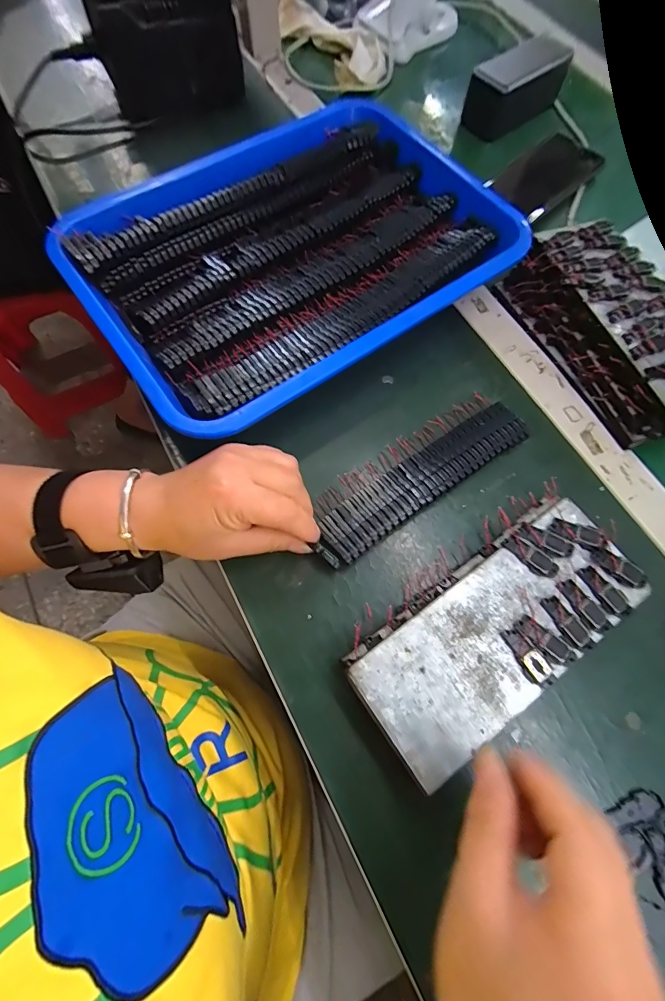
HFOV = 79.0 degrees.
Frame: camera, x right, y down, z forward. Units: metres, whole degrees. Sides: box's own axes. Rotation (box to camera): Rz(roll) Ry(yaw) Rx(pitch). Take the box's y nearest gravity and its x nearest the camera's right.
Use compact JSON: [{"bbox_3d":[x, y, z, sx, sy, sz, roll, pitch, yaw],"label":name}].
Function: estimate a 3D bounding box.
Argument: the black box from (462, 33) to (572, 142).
[{"bbox_3d":[0.211,-0.474,0.465,0.126,0.049,0.049,-37,75,-14],"label":"black box"}]

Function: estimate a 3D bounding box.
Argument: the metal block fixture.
[{"bbox_3d":[0.107,0.083,0.268,0.193,0.033,0.085,-33,74,-13],"label":"metal block fixture"}]

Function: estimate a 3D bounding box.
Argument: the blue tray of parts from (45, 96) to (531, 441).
[{"bbox_3d":[-0.027,-0.220,0.364,0.365,0.047,0.266,-33,74,-13],"label":"blue tray of parts"}]

